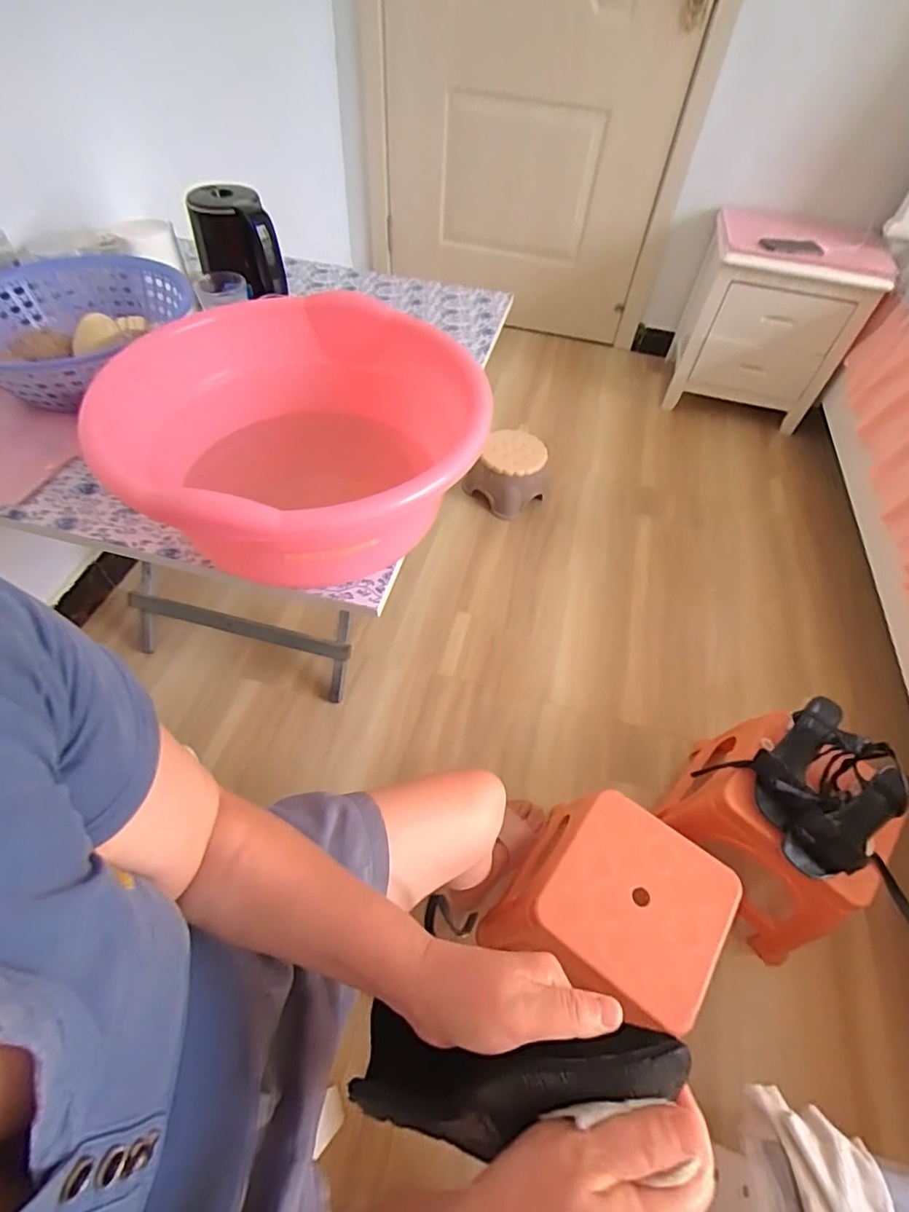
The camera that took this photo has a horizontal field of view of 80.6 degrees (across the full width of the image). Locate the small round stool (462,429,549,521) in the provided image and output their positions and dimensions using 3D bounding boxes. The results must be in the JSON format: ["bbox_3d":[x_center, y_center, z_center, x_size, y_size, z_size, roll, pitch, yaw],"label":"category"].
[{"bbox_3d":[0.160,-0.362,1.478,0.199,0.142,0.191,30,57,17],"label":"small round stool"}]

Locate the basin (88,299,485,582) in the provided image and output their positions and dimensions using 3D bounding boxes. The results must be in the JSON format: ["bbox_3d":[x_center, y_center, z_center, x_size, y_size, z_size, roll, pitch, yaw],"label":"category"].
[{"bbox_3d":[-0.160,-0.173,0.621,0.372,0.198,0.389,2,53,-3],"label":"basin"}]

